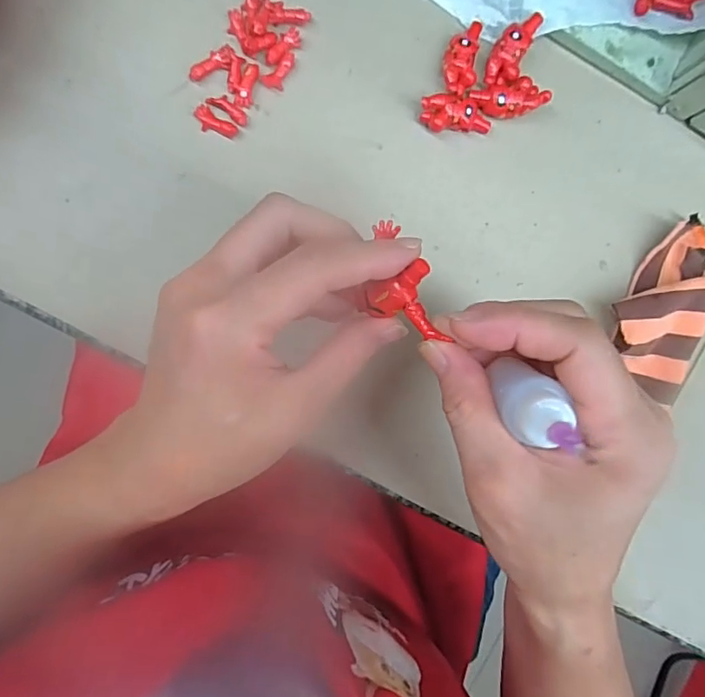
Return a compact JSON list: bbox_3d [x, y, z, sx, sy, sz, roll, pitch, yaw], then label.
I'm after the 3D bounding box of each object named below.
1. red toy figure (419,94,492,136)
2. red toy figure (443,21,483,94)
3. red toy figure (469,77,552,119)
[{"bbox_3d":[0.057,-0.128,0.289,0.039,0.014,0.016,1,95,-5],"label":"red toy figure"},{"bbox_3d":[0.059,-0.159,0.287,0.019,0.010,0.040,8,94,-6],"label":"red toy figure"},{"bbox_3d":[0.086,-0.138,0.291,0.039,0.013,0.018,-13,96,-4],"label":"red toy figure"}]

